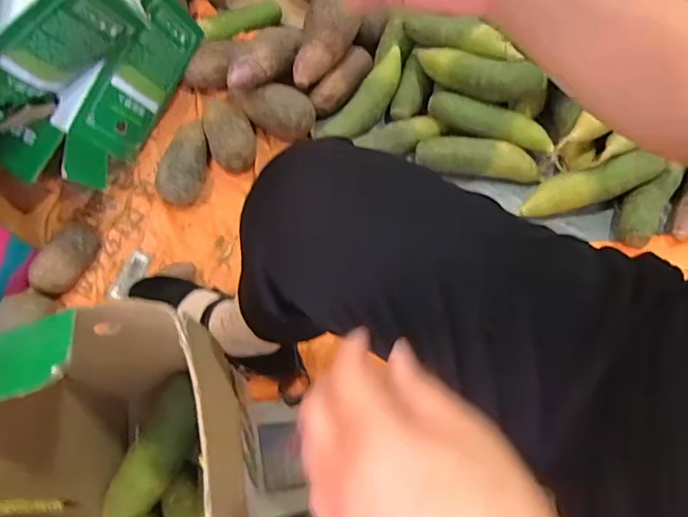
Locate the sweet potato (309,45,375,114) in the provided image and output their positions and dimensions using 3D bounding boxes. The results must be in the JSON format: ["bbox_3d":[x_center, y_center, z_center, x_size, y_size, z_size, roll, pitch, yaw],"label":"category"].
[{"bbox_3d":[-0.003,-0.293,0.828,0.126,0.045,0.035,-44,70,13],"label":"sweet potato"}]

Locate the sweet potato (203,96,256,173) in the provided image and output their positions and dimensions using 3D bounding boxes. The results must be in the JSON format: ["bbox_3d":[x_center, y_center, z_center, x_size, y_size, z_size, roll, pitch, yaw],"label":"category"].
[{"bbox_3d":[-0.184,-0.199,0.817,0.074,0.059,0.120,-17,68,-5],"label":"sweet potato"}]

